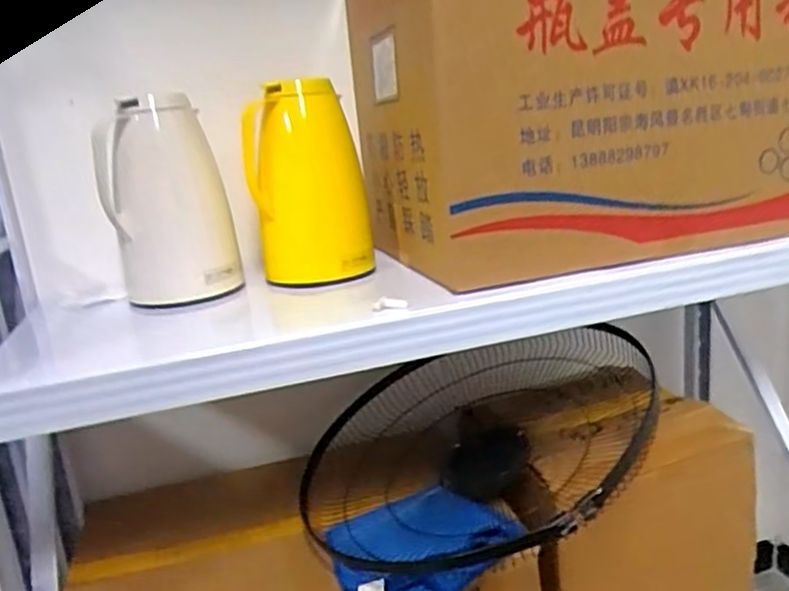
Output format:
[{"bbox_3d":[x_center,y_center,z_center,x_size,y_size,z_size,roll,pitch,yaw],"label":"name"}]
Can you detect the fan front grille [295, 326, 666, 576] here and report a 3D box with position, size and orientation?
[{"bbox_3d":[0.103,0.205,0.920,0.498,0.123,0.474,-19,11,7],"label":"fan front grille"}]

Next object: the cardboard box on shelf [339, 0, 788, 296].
[{"bbox_3d":[0.266,-0.280,0.922,0.575,0.403,0.377,-10,14,-14],"label":"cardboard box on shelf"}]

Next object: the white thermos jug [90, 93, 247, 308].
[{"bbox_3d":[-0.291,-0.121,0.900,0.155,0.255,0.123,-10,14,-14],"label":"white thermos jug"}]

